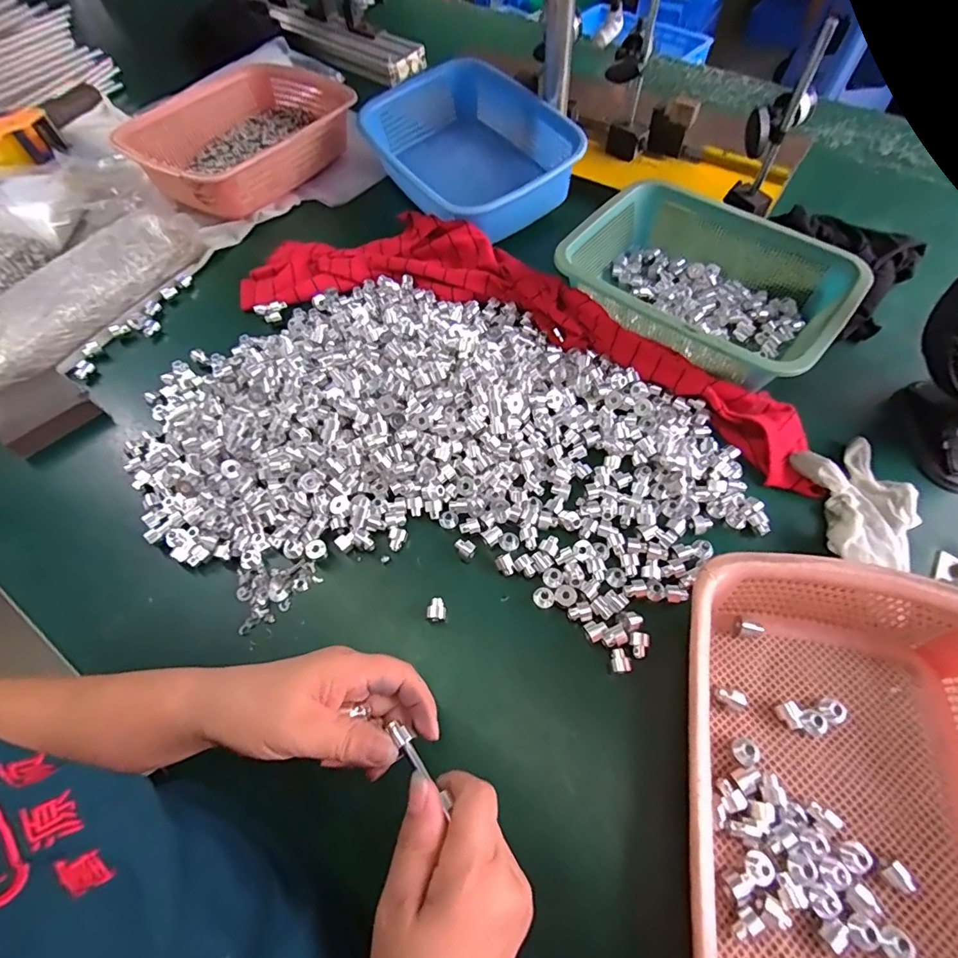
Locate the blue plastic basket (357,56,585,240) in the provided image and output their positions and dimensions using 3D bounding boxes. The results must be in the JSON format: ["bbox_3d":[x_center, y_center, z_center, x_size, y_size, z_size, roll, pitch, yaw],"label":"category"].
[{"bbox_3d":[-0.010,-0.435,0.651,0.212,0.099,0.289,-31,65,-15],"label":"blue plastic basket"}]

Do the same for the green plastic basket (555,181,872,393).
[{"bbox_3d":[0.236,-0.213,0.510,0.264,0.061,0.201,37,68,19],"label":"green plastic basket"}]

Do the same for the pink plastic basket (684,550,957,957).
[{"bbox_3d":[0.226,0.200,0.285,0.212,0.081,0.287,9,62,6],"label":"pink plastic basket"}]

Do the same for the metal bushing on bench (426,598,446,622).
[{"bbox_3d":[-0.035,0.108,0.394,0.015,0.019,0.017,-7,61,-3],"label":"metal bushing on bench"}]

